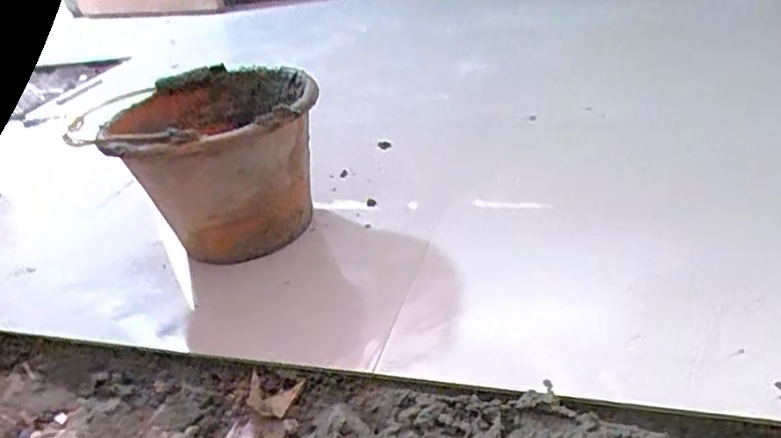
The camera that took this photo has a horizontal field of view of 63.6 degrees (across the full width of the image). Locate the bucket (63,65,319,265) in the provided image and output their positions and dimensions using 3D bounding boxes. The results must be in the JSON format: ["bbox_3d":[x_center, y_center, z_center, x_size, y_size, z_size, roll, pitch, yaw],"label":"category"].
[{"bbox_3d":[-0.234,-0.077,0.902,0.266,0.208,0.266,-3,32,12],"label":"bucket"}]

